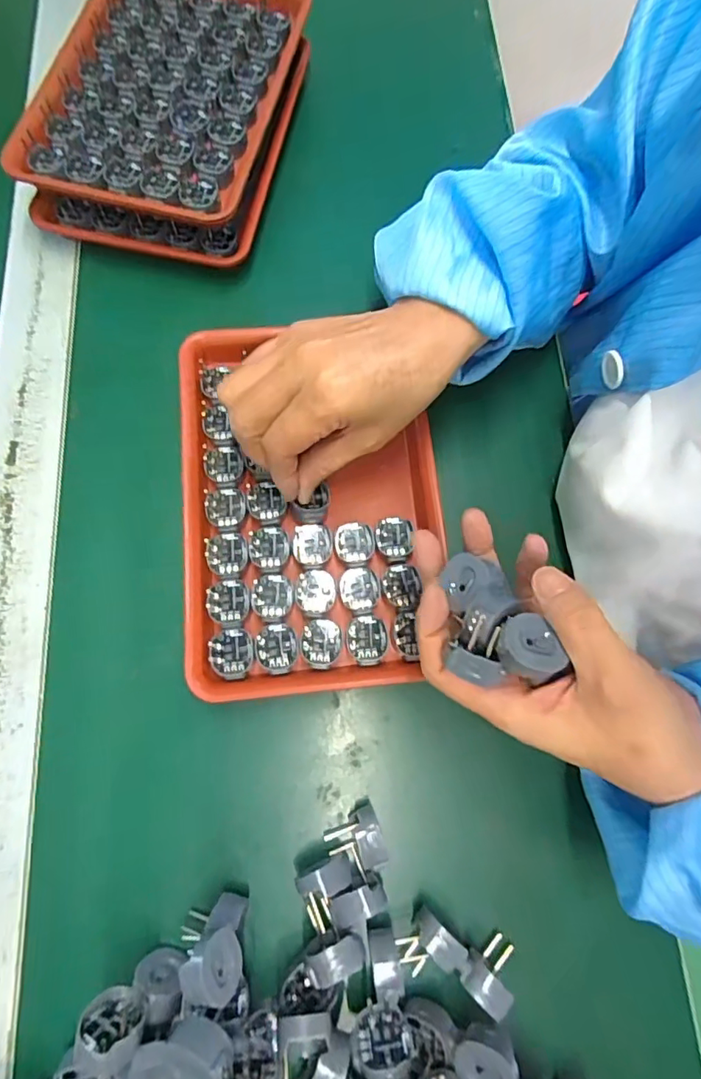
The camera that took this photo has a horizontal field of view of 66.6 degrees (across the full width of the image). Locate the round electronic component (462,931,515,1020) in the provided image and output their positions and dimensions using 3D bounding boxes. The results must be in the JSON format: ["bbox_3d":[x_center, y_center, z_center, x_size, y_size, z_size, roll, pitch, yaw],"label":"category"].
[{"bbox_3d":[0.071,0.216,0.270,0.022,0.025,0.027,43,77,11],"label":"round electronic component"}]

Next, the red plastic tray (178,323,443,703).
[{"bbox_3d":[-0.025,-0.026,0.339,0.157,0.027,0.233,-5,73,-2],"label":"red plastic tray"}]

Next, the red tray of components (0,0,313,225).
[{"bbox_3d":[-0.130,-0.329,0.381,0.151,0.023,0.229,12,73,3],"label":"red tray of components"}]

